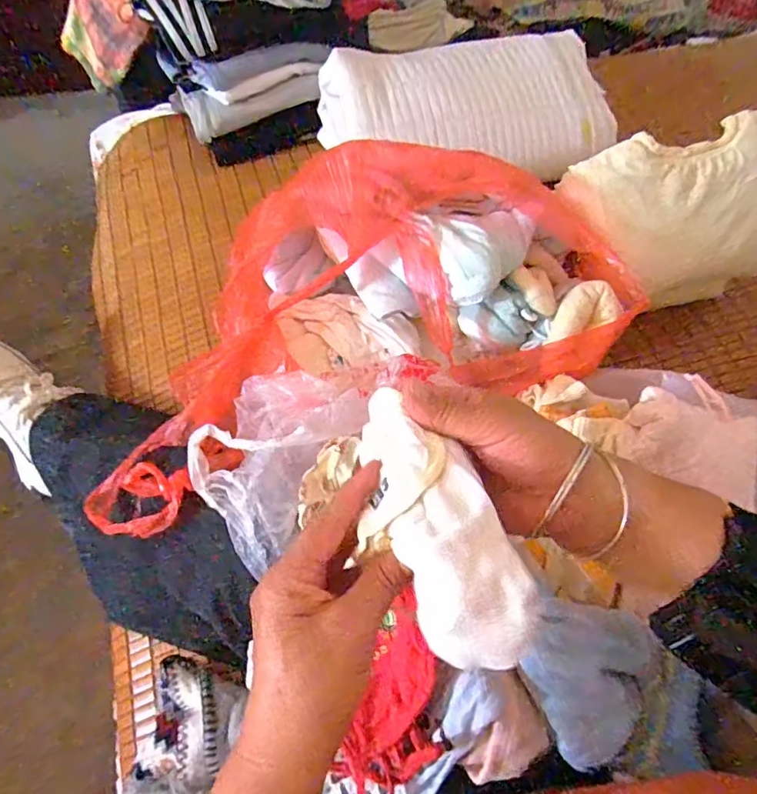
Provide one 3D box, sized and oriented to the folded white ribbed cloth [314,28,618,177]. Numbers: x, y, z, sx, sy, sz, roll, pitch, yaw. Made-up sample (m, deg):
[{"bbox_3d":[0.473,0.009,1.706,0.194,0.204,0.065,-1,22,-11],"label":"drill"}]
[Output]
[{"bbox_3d":[0.143,-0.421,0.777,0.418,0.091,0.227,-14,61,-12],"label":"folded white ribbed cloth"}]

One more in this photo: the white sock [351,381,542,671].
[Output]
[{"bbox_3d":[0.024,0.059,0.280,0.059,0.029,0.155,-18,55,-13],"label":"white sock"}]

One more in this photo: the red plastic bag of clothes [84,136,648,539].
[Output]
[{"bbox_3d":[-0.040,-0.077,0.544,0.563,0.182,0.260,-18,62,-13],"label":"red plastic bag of clothes"}]

